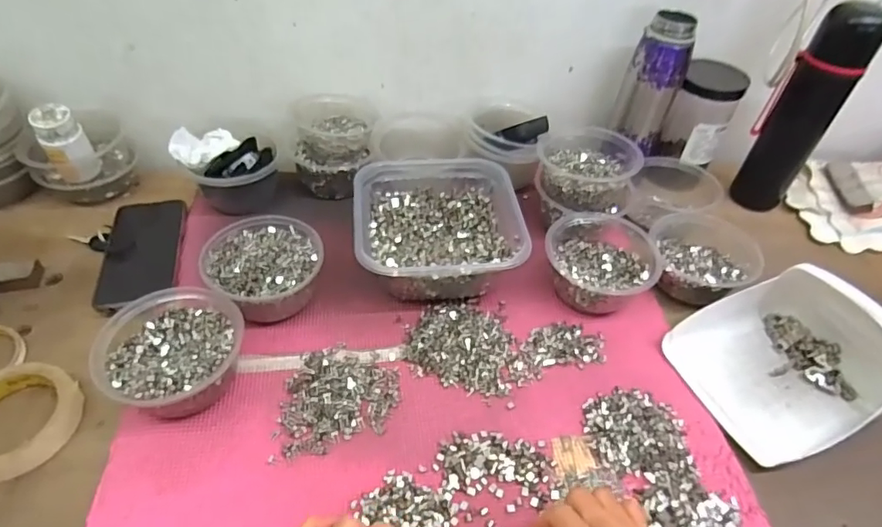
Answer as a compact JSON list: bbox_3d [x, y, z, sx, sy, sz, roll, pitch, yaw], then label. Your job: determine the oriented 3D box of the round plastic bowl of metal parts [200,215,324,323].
[{"bbox_3d":[-0.178,0.006,0.537,0.107,0.064,0.118,-17,51,-19],"label":"round plastic bowl of metal parts"}]

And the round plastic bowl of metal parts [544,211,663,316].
[{"bbox_3d":[0.174,-0.005,0.572,0.112,0.062,0.128,22,49,16],"label":"round plastic bowl of metal parts"}]

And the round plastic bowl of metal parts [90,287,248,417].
[{"bbox_3d":[-0.234,0.080,0.463,0.115,0.060,0.112,2,47,-2],"label":"round plastic bowl of metal parts"}]

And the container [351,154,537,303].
[{"bbox_3d":[-0.006,-0.038,0.581,0.169,0.075,0.170,-2,47,-7],"label":"container"}]

